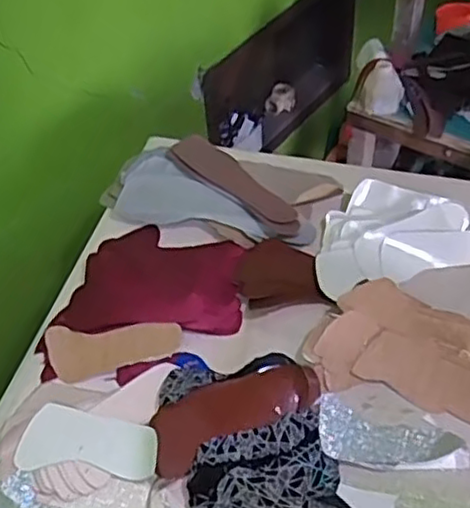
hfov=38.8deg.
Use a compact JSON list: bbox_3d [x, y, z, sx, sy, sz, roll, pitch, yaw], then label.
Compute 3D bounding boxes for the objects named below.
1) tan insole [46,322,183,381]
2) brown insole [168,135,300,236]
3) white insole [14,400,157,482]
[{"bbox_3d":[-0.154,0.118,0.828,0.168,0.028,0.059,-1,48,5],"label":"tan insole"},{"bbox_3d":[0.006,-0.114,0.994,0.245,0.021,0.081,33,58,30],"label":"brown insole"},{"bbox_3d":[-0.162,0.206,0.738,0.152,0.005,0.068,4,73,5],"label":"white insole"}]

